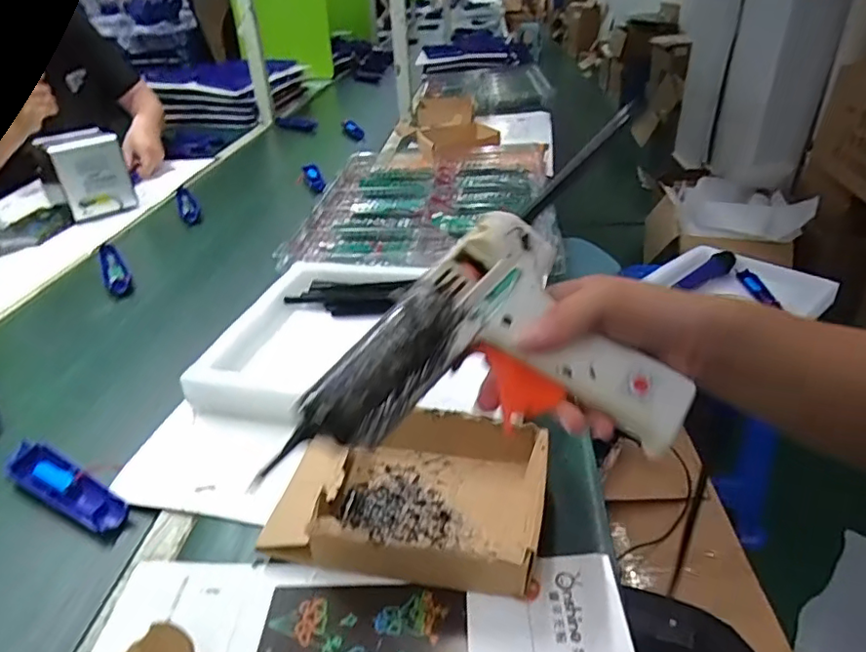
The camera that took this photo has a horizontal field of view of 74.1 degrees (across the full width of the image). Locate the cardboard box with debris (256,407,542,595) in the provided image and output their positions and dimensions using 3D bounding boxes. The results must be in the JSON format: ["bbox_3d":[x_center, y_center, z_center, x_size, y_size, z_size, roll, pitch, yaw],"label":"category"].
[{"bbox_3d":[-0.022,0.137,0.485,0.218,0.055,0.156,3,32,10],"label":"cardboard box with debris"}]

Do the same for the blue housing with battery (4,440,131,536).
[{"bbox_3d":[-0.341,0.148,0.533,0.151,0.022,0.039,14,35,24],"label":"blue housing with battery"}]

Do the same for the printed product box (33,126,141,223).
[{"bbox_3d":[-0.684,-0.301,1.128,0.128,0.140,0.163,-27,39,-33],"label":"printed product box"}]

